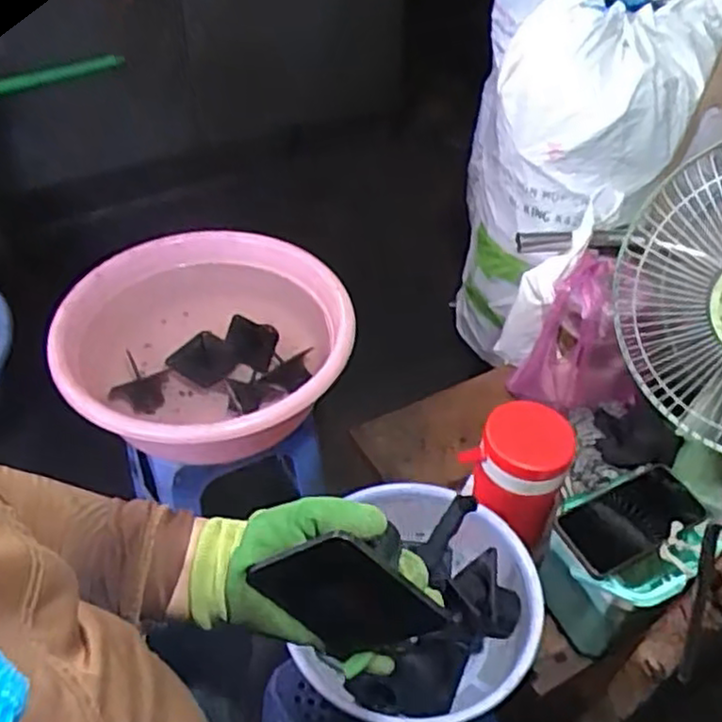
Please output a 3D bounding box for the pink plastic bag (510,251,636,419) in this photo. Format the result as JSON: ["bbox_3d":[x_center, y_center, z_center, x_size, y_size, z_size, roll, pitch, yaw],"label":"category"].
[{"bbox_3d":[0.311,-0.022,1.026,0.123,0.214,0.150,-14,48,-16],"label":"pink plastic bag"}]

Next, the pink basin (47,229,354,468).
[{"bbox_3d":[-0.230,-0.030,1.082,0.413,0.145,0.414,-2,46,-5],"label":"pink basin"}]

